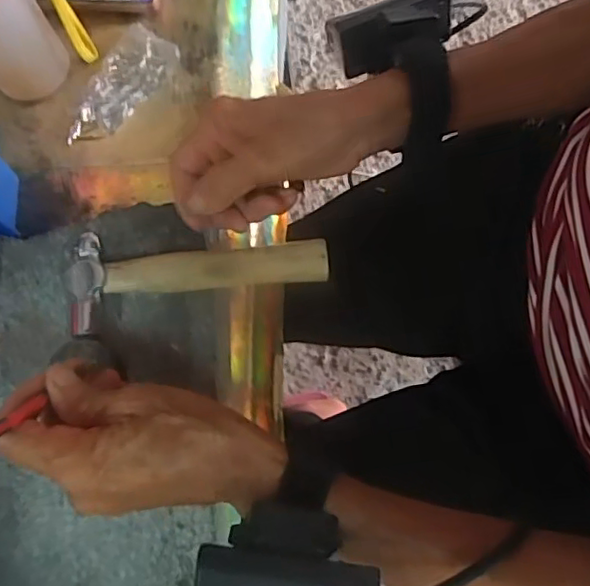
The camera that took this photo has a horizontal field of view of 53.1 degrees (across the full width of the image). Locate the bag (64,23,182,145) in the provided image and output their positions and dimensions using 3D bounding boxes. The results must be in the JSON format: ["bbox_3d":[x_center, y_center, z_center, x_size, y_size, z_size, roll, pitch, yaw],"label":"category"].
[{"bbox_3d":[-0.138,-0.160,0.455,0.050,0.016,0.102,35,78,10],"label":"bag"}]

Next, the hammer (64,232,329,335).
[{"bbox_3d":[-0.059,-0.017,0.348,0.152,0.018,0.059,-10,75,2],"label":"hammer"}]

